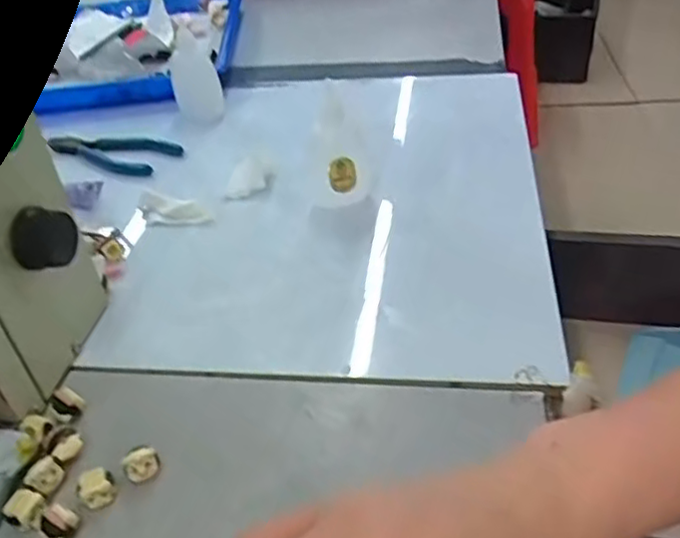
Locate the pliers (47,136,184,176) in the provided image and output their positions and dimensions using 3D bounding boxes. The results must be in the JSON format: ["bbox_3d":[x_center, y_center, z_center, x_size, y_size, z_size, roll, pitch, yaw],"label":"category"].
[{"bbox_3d":[-0.200,-0.103,0.574,0.128,0.014,0.051,18,43,28],"label":"pliers"}]

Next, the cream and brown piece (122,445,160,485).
[{"bbox_3d":[-0.092,0.090,0.306,0.016,0.011,0.011,-30,44,-29],"label":"cream and brown piece"}]

